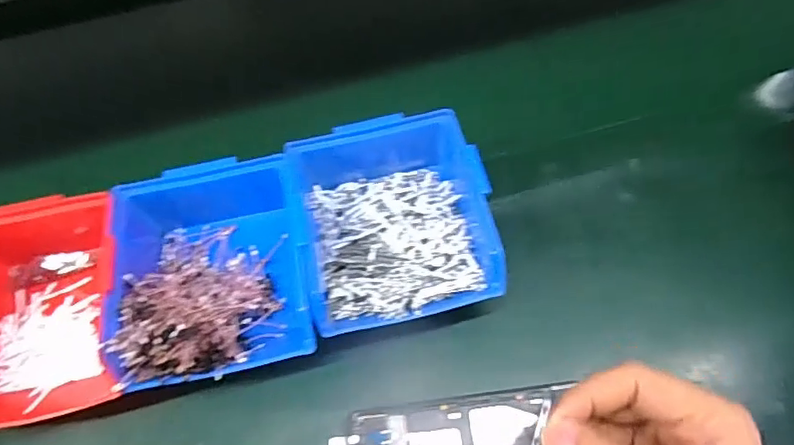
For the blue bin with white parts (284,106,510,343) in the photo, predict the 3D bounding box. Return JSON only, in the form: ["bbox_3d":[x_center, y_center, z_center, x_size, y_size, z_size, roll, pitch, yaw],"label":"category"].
[{"bbox_3d":[-0.004,-0.003,0.382,0.129,0.066,0.152,-16,62,-5],"label":"blue bin with white parts"}]

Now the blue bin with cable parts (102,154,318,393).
[{"bbox_3d":[-0.128,0.026,0.378,0.122,0.071,0.170,-13,62,-4],"label":"blue bin with cable parts"}]

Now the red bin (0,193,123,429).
[{"bbox_3d":[-0.244,0.055,0.369,0.121,0.080,0.159,-13,62,-4],"label":"red bin"}]

